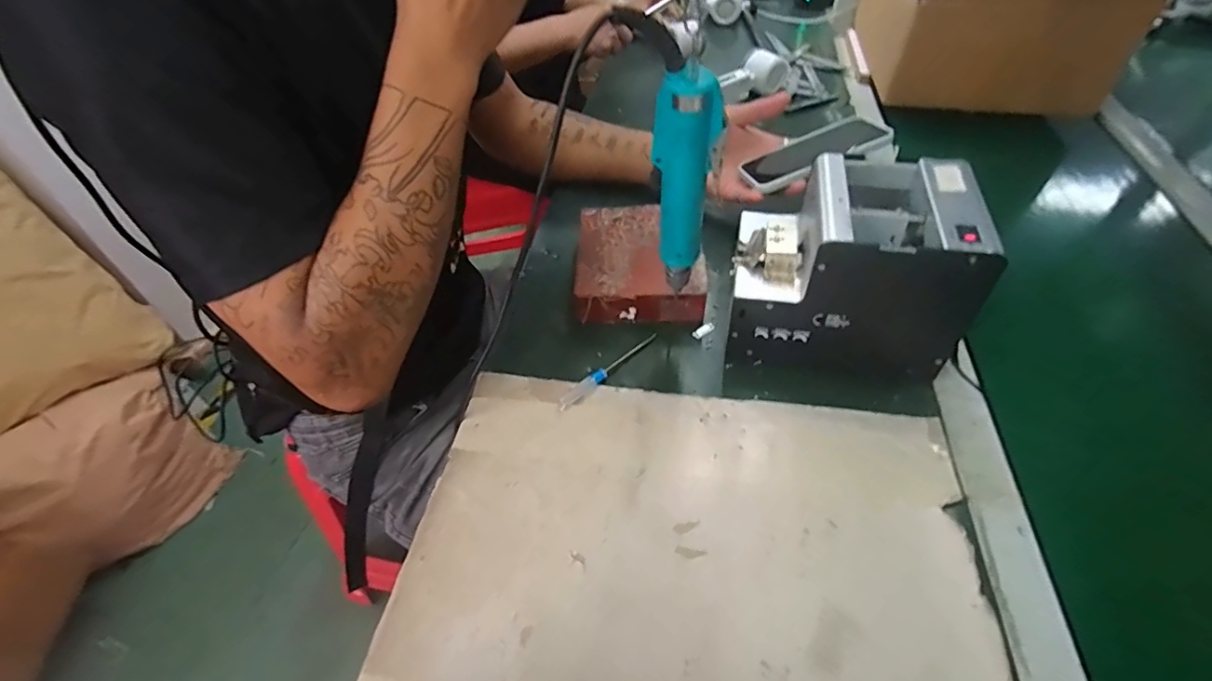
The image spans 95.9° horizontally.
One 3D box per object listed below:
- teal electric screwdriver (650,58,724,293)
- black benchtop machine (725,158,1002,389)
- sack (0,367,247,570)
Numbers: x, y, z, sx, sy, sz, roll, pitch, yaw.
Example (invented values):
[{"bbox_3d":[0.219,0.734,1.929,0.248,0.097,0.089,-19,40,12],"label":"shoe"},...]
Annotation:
[{"bbox_3d":[0.060,-0.109,0.415,0.035,0.191,0.028,-23,52,-18],"label":"teal electric screwdriver"},{"bbox_3d":[0.207,-0.062,0.481,0.175,0.146,0.131,7,50,12],"label":"black benchtop machine"},{"bbox_3d":[-0.974,0.272,1.088,0.152,0.350,0.352,19,52,18],"label":"sack"}]

